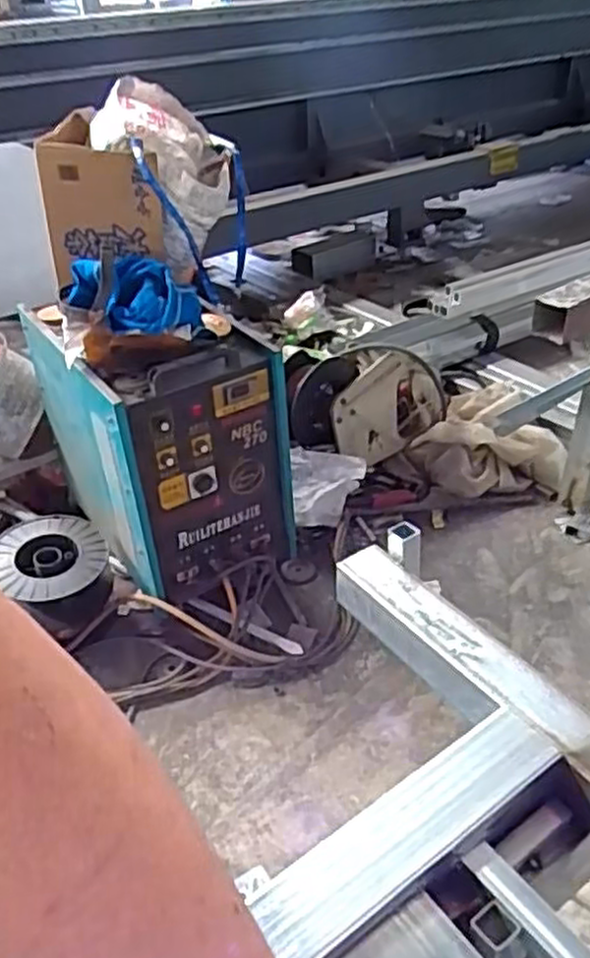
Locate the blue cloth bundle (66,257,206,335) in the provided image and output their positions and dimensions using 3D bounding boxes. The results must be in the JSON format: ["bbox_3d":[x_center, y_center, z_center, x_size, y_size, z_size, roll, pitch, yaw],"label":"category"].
[{"bbox_3d":[-0.308,-0.340,1.416,0.250,0.115,0.121,-4,35,-2],"label":"blue cloth bundle"}]

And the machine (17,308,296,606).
[{"bbox_3d":[-0.311,-0.125,1.761,0.395,0.541,0.586,-23,40,-26],"label":"machine"}]

